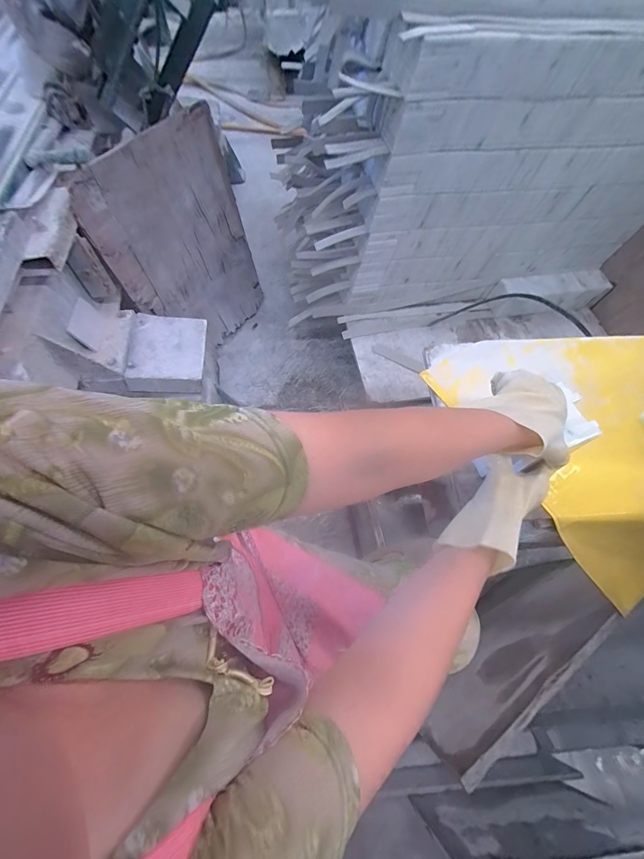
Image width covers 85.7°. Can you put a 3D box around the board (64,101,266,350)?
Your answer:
[{"bbox_3d":[-0.467,-0.616,1.282,0.063,0.773,0.541,34,71,19],"label":"board"}]

